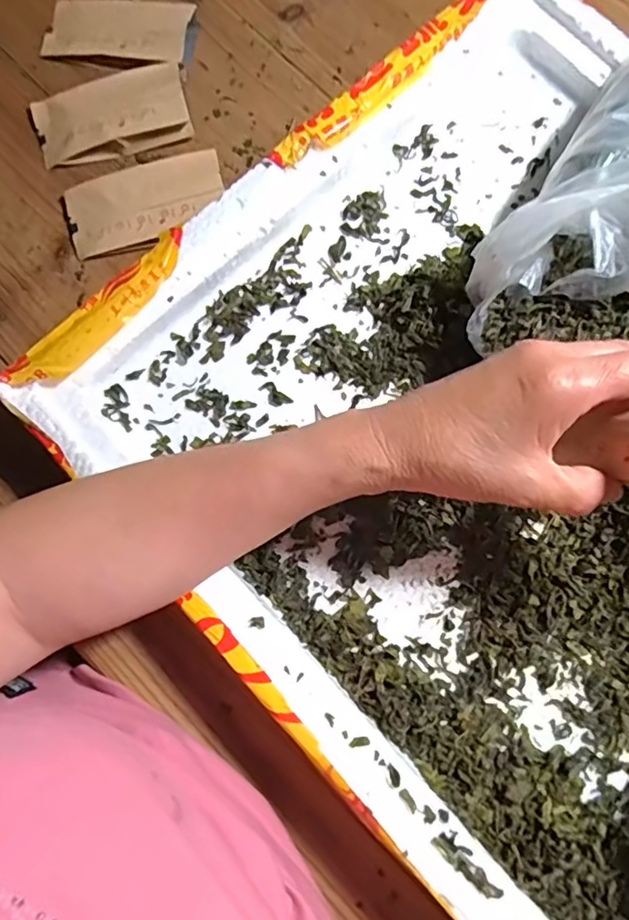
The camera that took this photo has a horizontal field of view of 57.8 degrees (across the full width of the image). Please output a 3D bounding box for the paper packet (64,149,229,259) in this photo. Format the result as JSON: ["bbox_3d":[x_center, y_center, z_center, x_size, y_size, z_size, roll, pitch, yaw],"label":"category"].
[{"bbox_3d":[-0.116,-0.174,0.386,0.109,0.023,0.046,-10,78,-3],"label":"paper packet"}]

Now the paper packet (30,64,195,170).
[{"bbox_3d":[-0.144,-0.241,0.399,0.109,0.023,0.049,-7,81,-1],"label":"paper packet"}]

